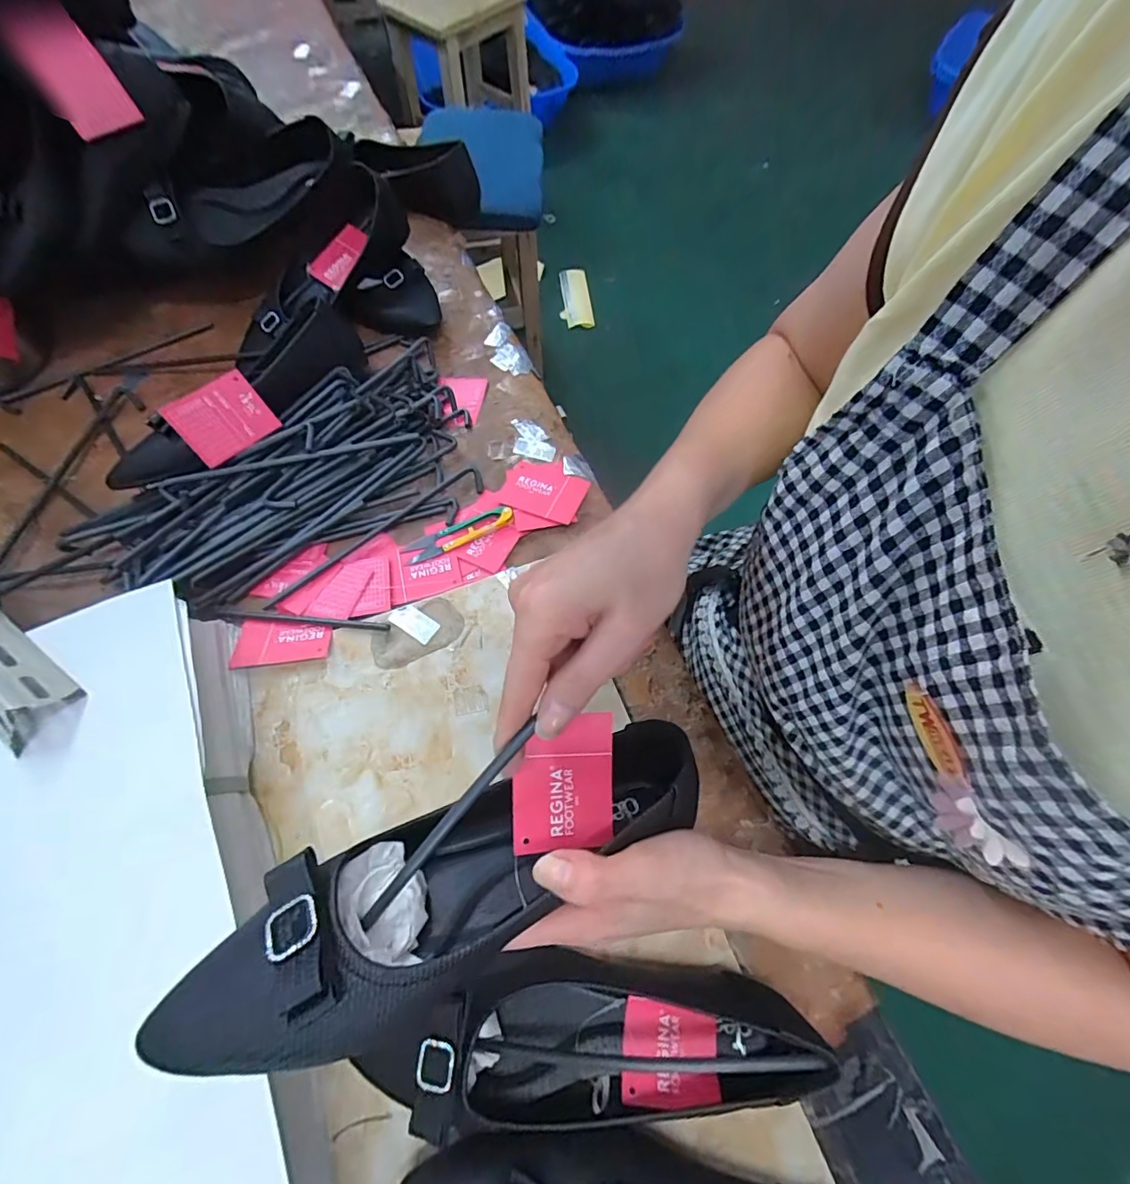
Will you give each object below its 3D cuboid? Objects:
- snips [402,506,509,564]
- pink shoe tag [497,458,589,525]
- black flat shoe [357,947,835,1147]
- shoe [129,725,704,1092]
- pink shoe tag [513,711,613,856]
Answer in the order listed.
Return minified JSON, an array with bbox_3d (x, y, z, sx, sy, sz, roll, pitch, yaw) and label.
[{"bbox_3d":[-0.094,-0.054,0.457,0.096,0.011,0.024,-23,68,-12],"label":"snips"},{"bbox_3d":[-0.020,-0.098,0.481,0.077,0.008,0.066,15,65,5],"label":"pink shoe tag"},{"bbox_3d":[0.014,0.253,0.292,0.227,0.077,0.071,-2,65,-3],"label":"black flat shoe"},{"bbox_3d":[-0.047,0.134,0.244,0.246,0.070,0.072,-18,66,-25],"label":"shoe"},{"bbox_3d":[-0.001,0.103,0.278,0.053,0.005,0.070,-1,88,-6],"label":"pink shoe tag"}]

